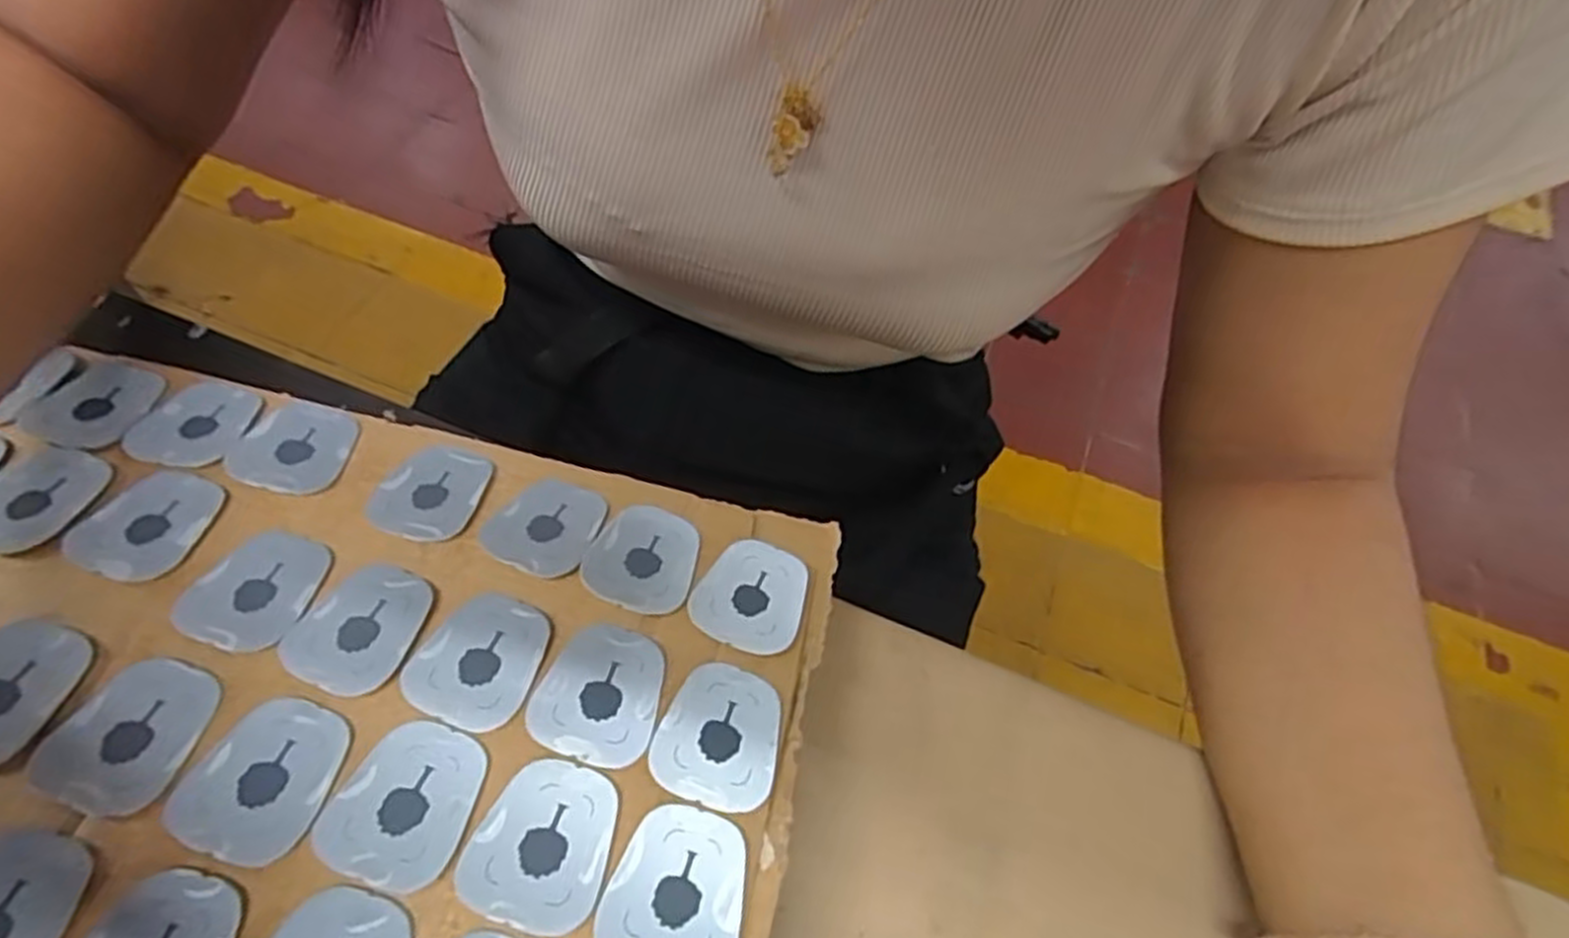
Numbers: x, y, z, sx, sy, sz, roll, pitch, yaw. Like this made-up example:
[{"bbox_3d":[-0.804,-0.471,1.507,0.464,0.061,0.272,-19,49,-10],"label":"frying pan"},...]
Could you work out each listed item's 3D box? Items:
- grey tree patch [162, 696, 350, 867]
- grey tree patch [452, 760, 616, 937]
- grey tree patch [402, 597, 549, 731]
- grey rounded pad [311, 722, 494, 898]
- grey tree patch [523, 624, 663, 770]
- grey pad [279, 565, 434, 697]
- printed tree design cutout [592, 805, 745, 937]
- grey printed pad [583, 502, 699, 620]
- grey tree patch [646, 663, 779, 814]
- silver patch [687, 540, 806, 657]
[{"bbox_3d":[-0.132,0.077,0.200,0.034,0.004,0.038,16,58,6],"label":"grey tree patch"},{"bbox_3d":[-0.060,0.092,0.197,0.033,0.004,0.037,13,58,5],"label":"grey tree patch"},{"bbox_3d":[-0.088,0.053,0.227,0.034,0.004,0.038,15,58,6],"label":"grey tree patch"},{"bbox_3d":[-0.096,0.084,0.201,0.033,0.004,0.038,18,58,7],"label":"grey rounded pad"},{"bbox_3d":[-0.052,0.063,0.225,0.034,0.004,0.039,15,58,6],"label":"grey tree patch"},{"bbox_3d":[-0.123,0.044,0.229,0.034,0.004,0.039,18,58,7],"label":"grey pad"},{"bbox_3d":[-0.026,0.104,0.195,0.033,0.004,0.038,15,58,5],"label":"printed tree design cutout"},{"bbox_3d":[-0.046,0.028,0.257,0.033,0.005,0.039,11,57,3],"label":"grey printed pad"},{"bbox_3d":[-0.018,0.074,0.222,0.033,0.006,0.039,11,57,3],"label":"grey tree patch"},{"bbox_3d":[-0.010,0.039,0.252,0.033,0.004,0.038,22,59,10],"label":"silver patch"}]

